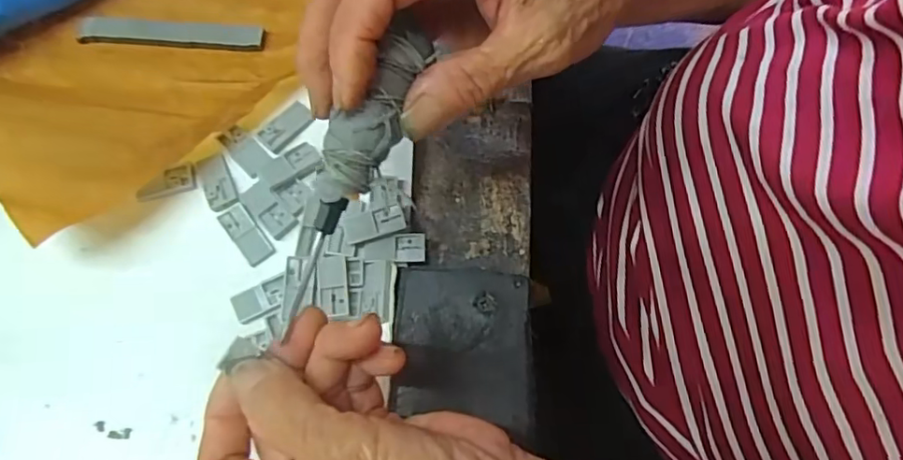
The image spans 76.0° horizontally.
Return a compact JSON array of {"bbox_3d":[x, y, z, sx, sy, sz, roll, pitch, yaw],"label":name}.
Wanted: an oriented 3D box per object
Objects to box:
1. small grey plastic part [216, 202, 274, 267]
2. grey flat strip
[{"bbox_3d":[-0.094,0.002,0.263,0.013,0.005,0.030,-36,73,-14],"label":"small grey plastic part"},{"bbox_3d":[-0.149,-0.104,0.305,0.096,0.006,0.013,2,68,0],"label":"grey flat strip"}]

